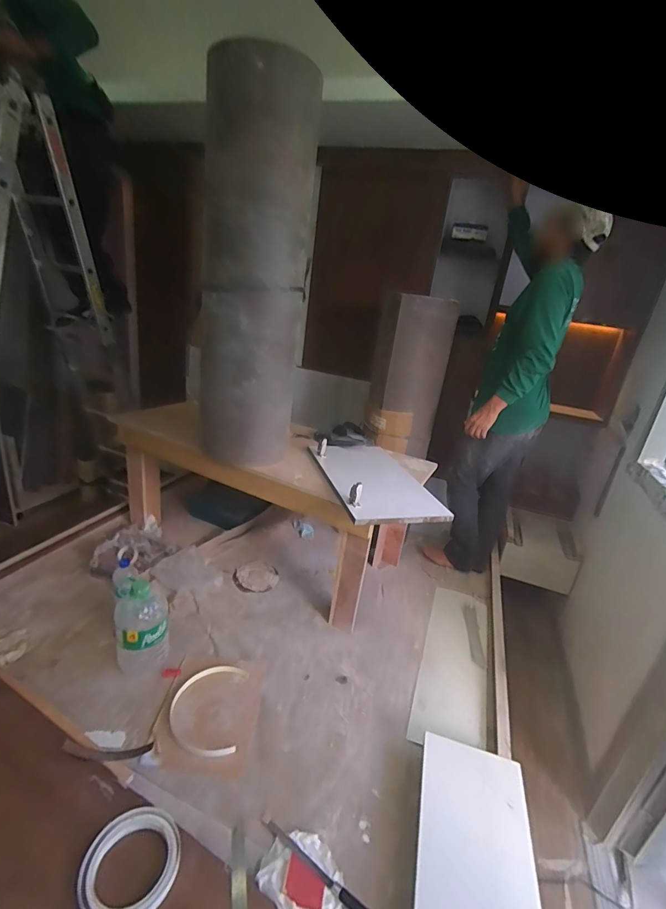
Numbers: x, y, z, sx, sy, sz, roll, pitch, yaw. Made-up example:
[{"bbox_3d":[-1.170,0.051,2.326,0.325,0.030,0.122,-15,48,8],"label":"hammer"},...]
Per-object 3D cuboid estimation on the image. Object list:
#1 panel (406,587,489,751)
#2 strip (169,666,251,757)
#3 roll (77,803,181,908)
[{"bbox_3d":[0.437,0.720,1.441,0.216,0.016,0.677,6,20,20],"label":"panel"},{"bbox_3d":[-0.367,0.736,1.178,0.202,0.016,0.267,5,20,-4],"label":"strip"},{"bbox_3d":[-0.400,0.811,0.797,0.182,0.033,0.171,7,21,-3],"label":"roll"}]

